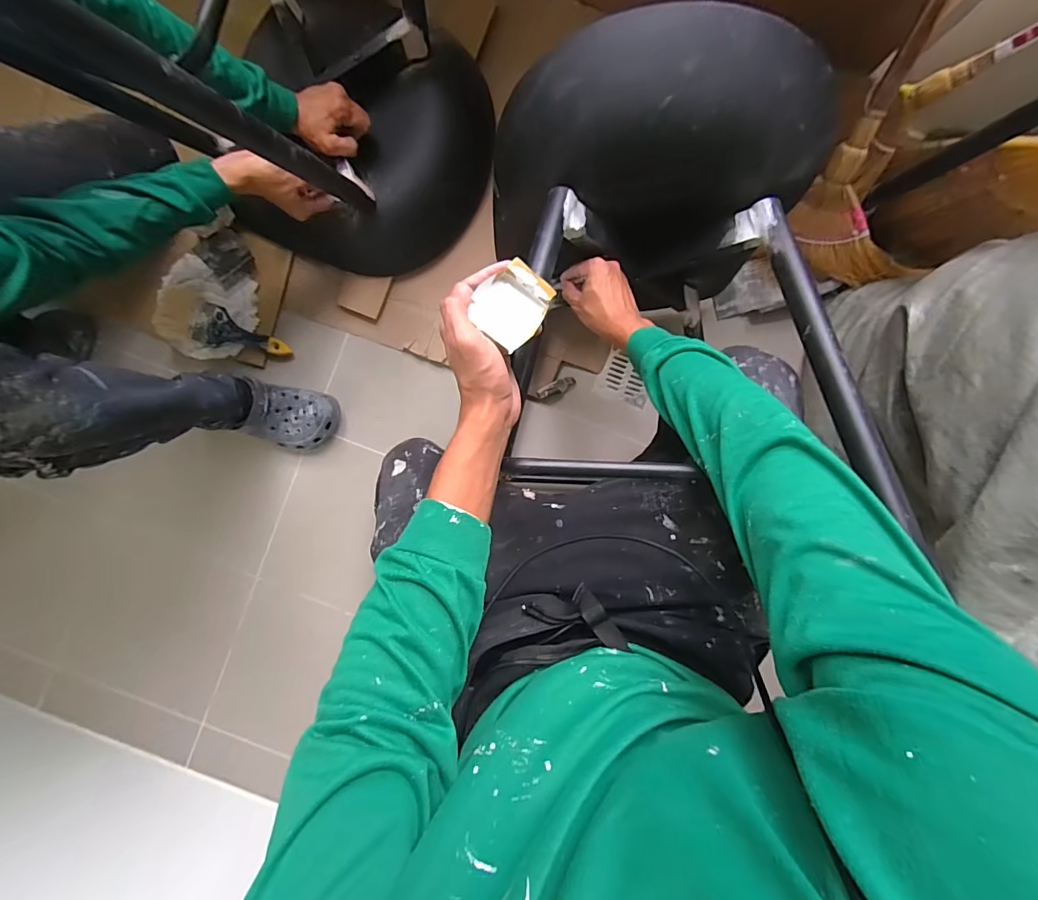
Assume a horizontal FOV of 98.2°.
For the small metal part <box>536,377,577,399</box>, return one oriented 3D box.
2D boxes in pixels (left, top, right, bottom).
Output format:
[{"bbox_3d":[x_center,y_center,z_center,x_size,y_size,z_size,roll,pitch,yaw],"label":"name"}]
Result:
[{"bbox_3d":[0.069,-0.115,0.826,0.075,0.009,0.022,-23,93,-12],"label":"small metal part"}]

